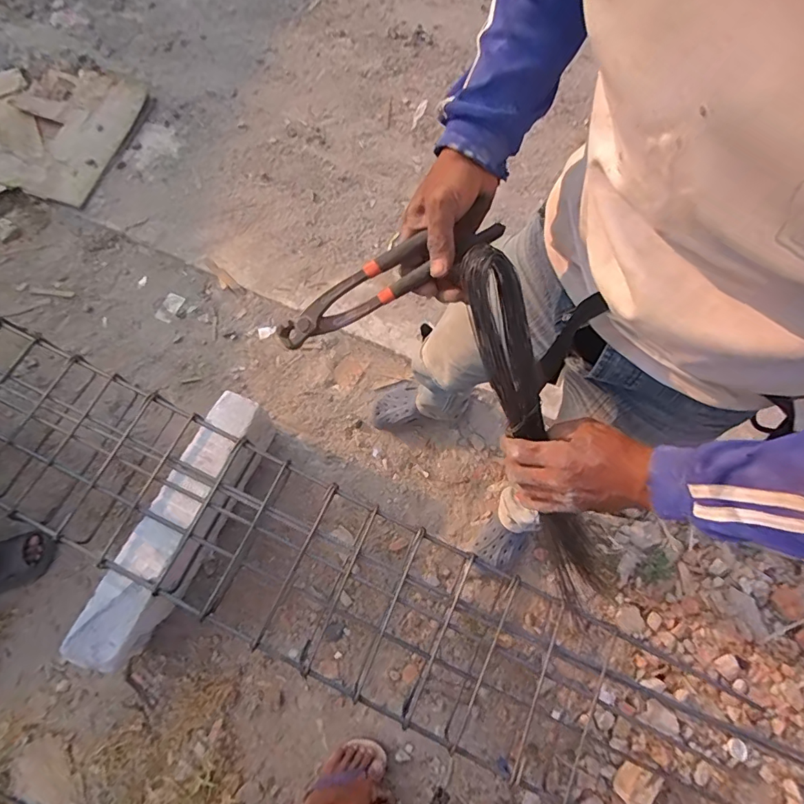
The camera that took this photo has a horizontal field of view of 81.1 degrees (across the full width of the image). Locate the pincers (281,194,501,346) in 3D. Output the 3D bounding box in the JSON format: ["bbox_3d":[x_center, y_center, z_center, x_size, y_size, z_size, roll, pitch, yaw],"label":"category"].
[{"bbox_3d":[-0.015,-0.112,0.428,0.220,0.025,0.036,-28,72,6],"label":"pincers"}]

